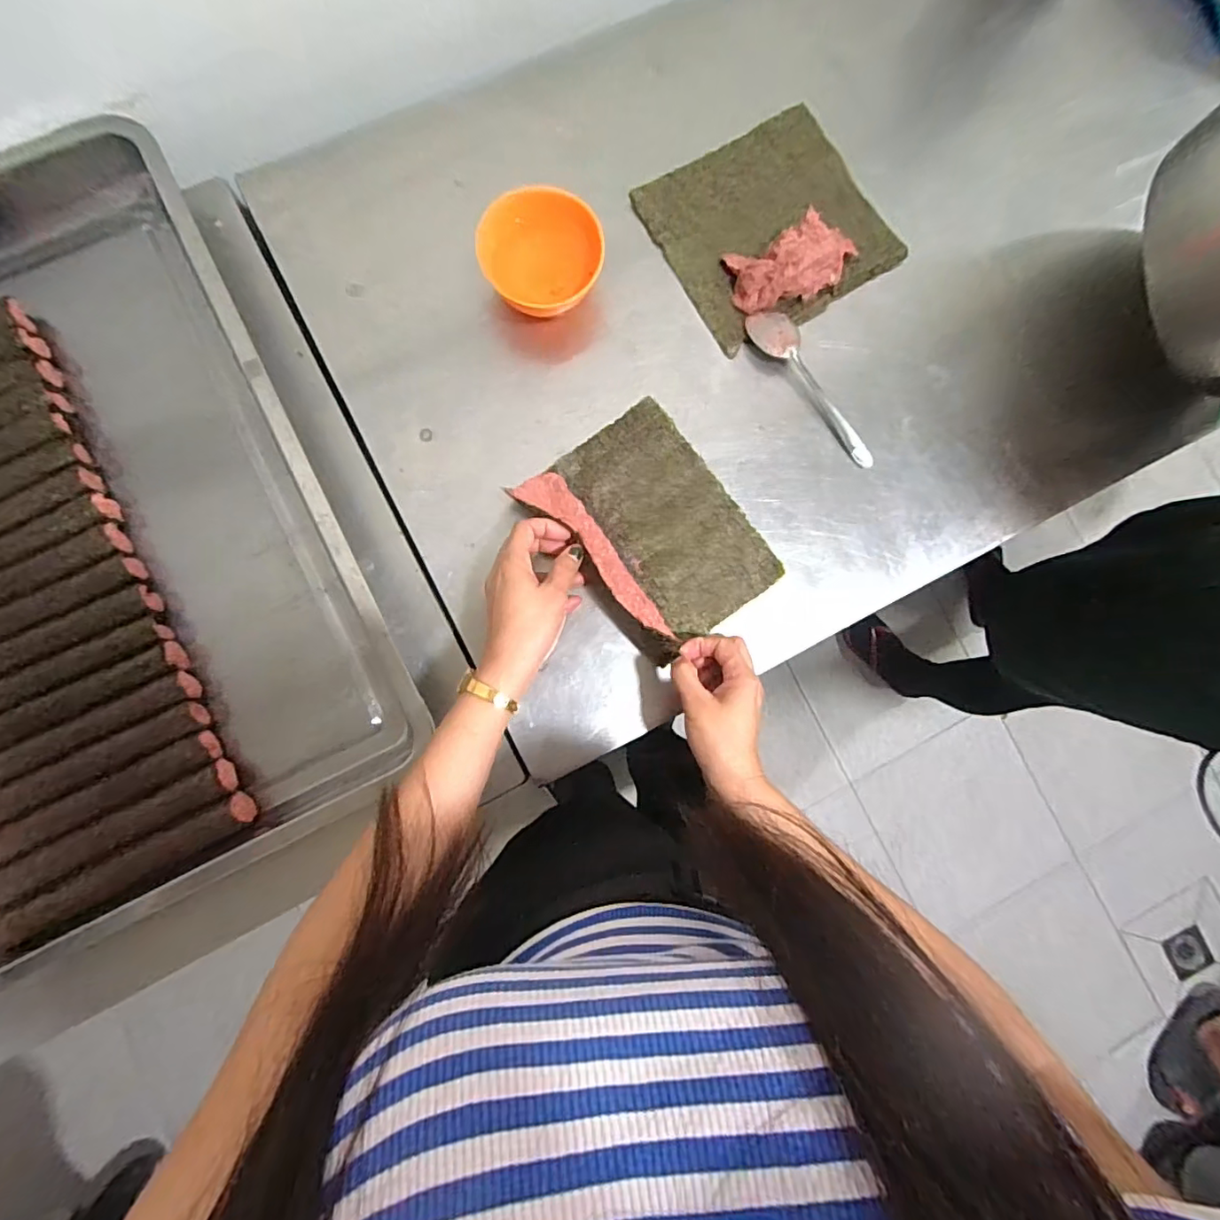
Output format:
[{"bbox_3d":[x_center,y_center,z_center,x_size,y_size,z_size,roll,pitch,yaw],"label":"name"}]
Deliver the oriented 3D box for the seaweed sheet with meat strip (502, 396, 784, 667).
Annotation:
[{"bbox_3d":[0.038,-0.069,0.483,0.153,0.039,0.196,-38,89,-7],"label":"seaweed sheet with meat strip"}]

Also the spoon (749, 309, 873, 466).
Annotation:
[{"bbox_3d":[0.187,-0.203,0.515,0.033,0.014,0.169,-39,89,-7],"label":"spoon"}]

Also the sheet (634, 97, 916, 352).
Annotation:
[{"bbox_3d":[0.151,-0.361,0.522,0.200,0.041,0.179,-32,89,-7],"label":"sheet"}]

